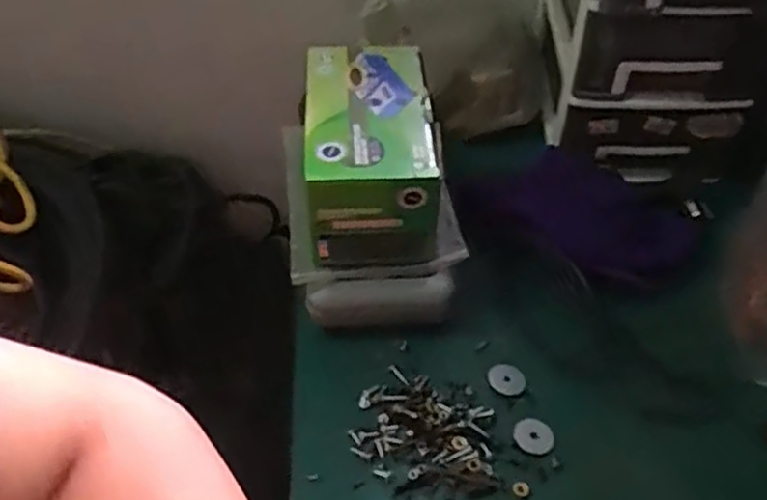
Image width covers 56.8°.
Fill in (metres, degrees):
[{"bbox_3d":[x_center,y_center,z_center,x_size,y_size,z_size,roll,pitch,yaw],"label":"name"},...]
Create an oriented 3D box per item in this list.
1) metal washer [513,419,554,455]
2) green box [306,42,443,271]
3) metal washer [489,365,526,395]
[{"bbox_3d":[0.113,0.140,0.534,0.029,0.004,0.029,4,45,-4],"label":"metal washer"},{"bbox_3d":[-0.011,-0.078,0.612,0.102,0.116,0.175,-5,49,-3],"label":"green box"},{"bbox_3d":[0.098,0.103,0.564,0.030,0.004,0.024,13,61,11],"label":"metal washer"}]

